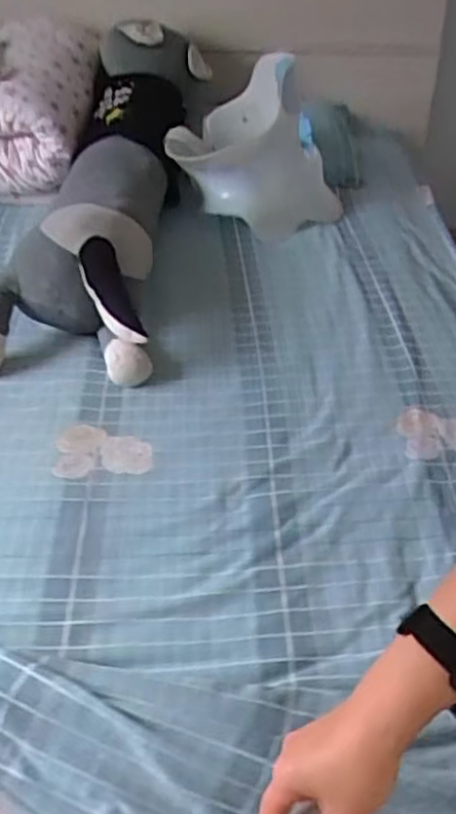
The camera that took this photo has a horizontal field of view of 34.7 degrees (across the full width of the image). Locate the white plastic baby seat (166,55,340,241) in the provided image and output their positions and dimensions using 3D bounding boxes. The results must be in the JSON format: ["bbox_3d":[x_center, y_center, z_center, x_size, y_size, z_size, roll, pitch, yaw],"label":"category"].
[{"bbox_3d":[0.051,-0.600,1.630,0.399,0.335,0.245,8,41,8],"label":"white plastic baby seat"}]

